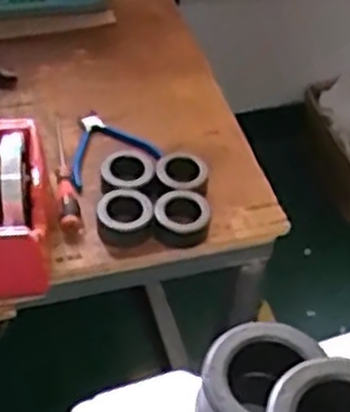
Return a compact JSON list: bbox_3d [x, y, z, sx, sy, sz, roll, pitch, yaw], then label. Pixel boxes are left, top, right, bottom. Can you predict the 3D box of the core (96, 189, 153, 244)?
[{"bbox_3d":[-0.061,0.012,0.955,0.065,0.026,0.063,-1,48,-7],"label":"core"}]

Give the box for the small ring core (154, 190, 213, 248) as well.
[{"bbox_3d":[0.009,0.015,0.984,0.069,0.033,0.066,3,48,-3],"label":"small ring core"}]

